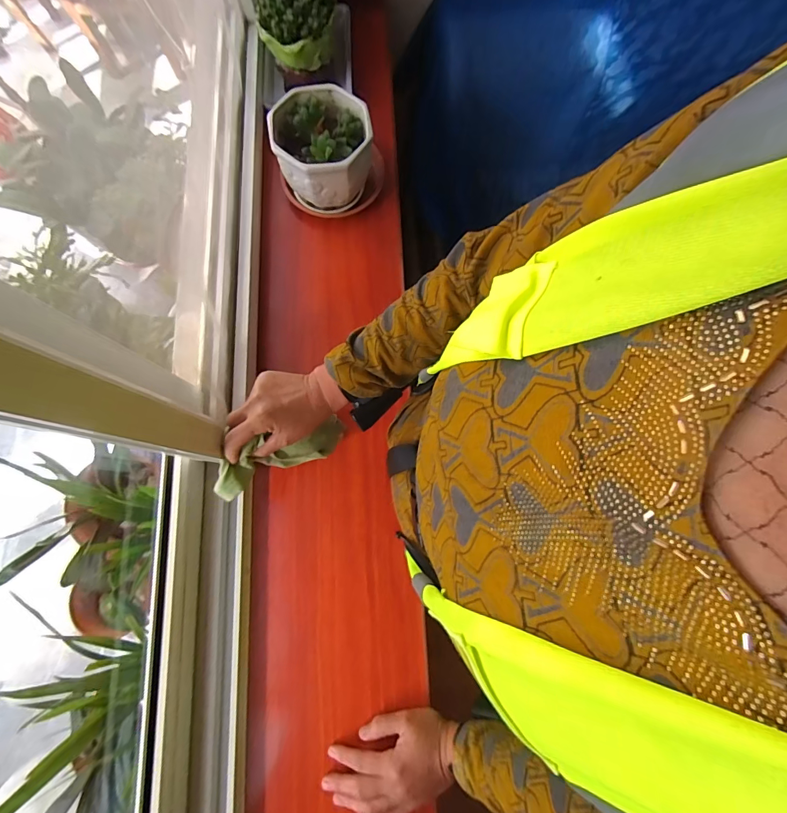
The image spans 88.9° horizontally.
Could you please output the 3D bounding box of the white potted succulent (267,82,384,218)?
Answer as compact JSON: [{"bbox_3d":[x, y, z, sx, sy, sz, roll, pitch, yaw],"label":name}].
[{"bbox_3d":[-0.098,-0.390,0.636,0.165,0.120,0.146,-5,78,-2],"label":"white potted succulent"}]

